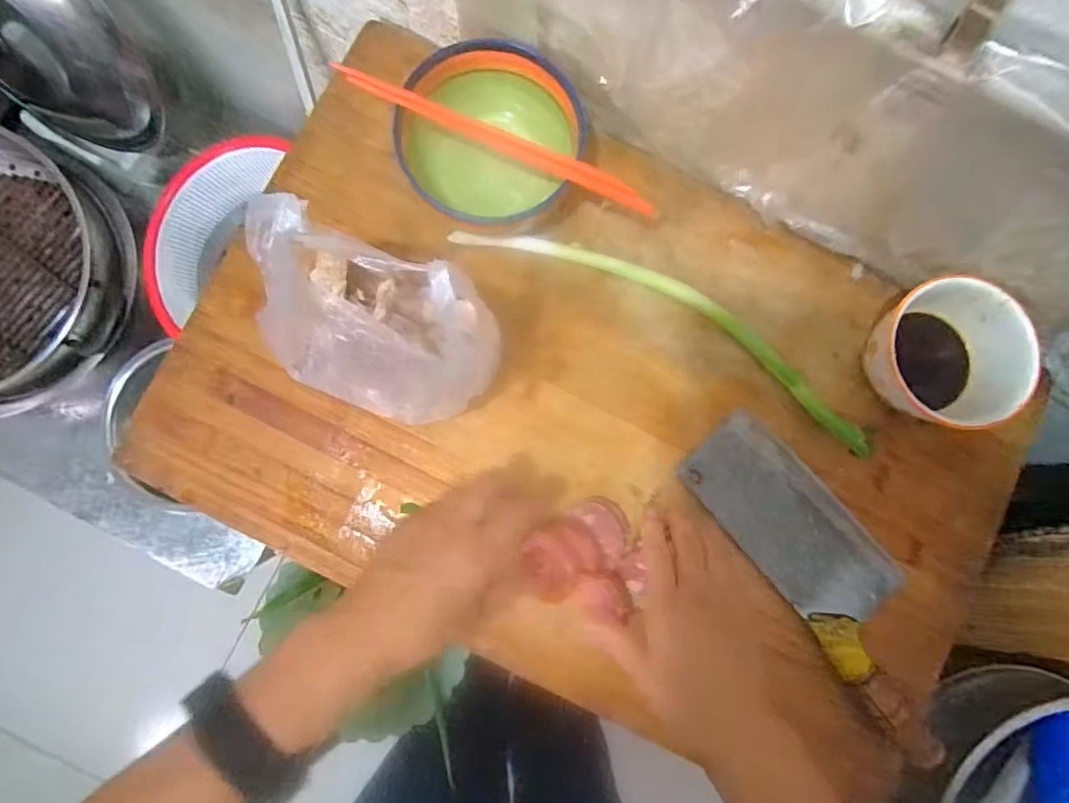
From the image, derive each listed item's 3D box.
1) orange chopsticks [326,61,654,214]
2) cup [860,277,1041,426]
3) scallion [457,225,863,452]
[{"bbox_3d":[-0.025,-0.190,0.399,0.241,0.010,0.013,23,84,-1],"label":"orange chopsticks"},{"bbox_3d":[0.313,-0.036,0.434,0.106,0.065,0.110,0,84,-3],"label":"cup"},{"bbox_3d":[0.115,-0.069,0.451,0.375,0.014,0.057,28,84,0],"label":"scallion"}]

